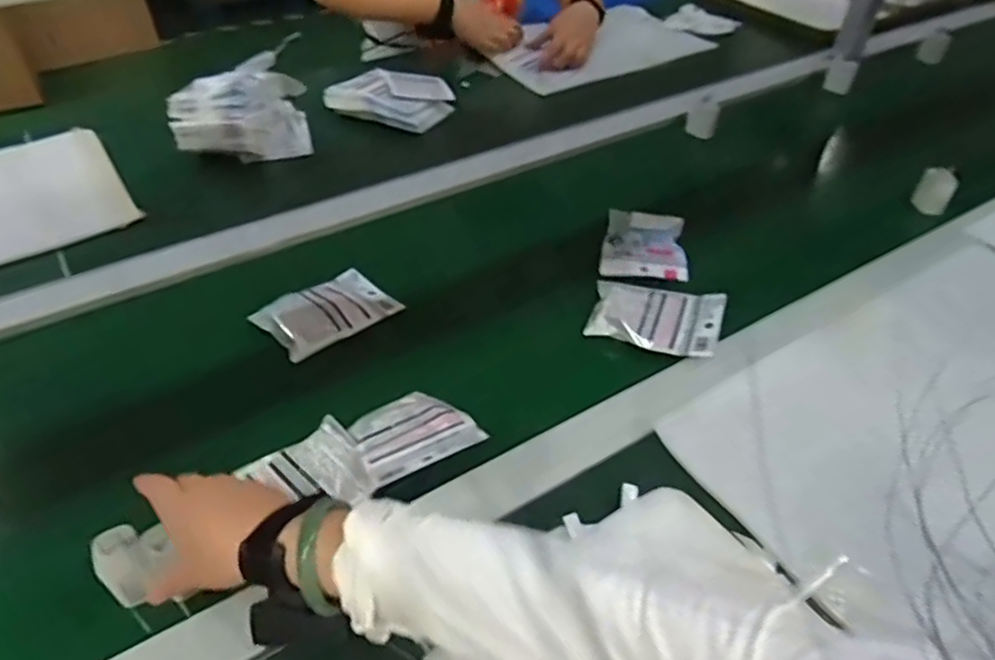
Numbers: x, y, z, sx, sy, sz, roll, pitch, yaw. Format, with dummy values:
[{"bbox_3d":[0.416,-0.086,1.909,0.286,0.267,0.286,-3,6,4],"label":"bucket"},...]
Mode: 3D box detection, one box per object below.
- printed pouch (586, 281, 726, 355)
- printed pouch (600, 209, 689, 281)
[{"bbox_3d":[0.167,-0.021,0.706,0.131,0.021,0.087,11,45,17],"label":"printed pouch"},{"bbox_3d":[0.178,-0.104,0.801,0.098,0.021,0.113,6,44,13],"label":"printed pouch"}]

